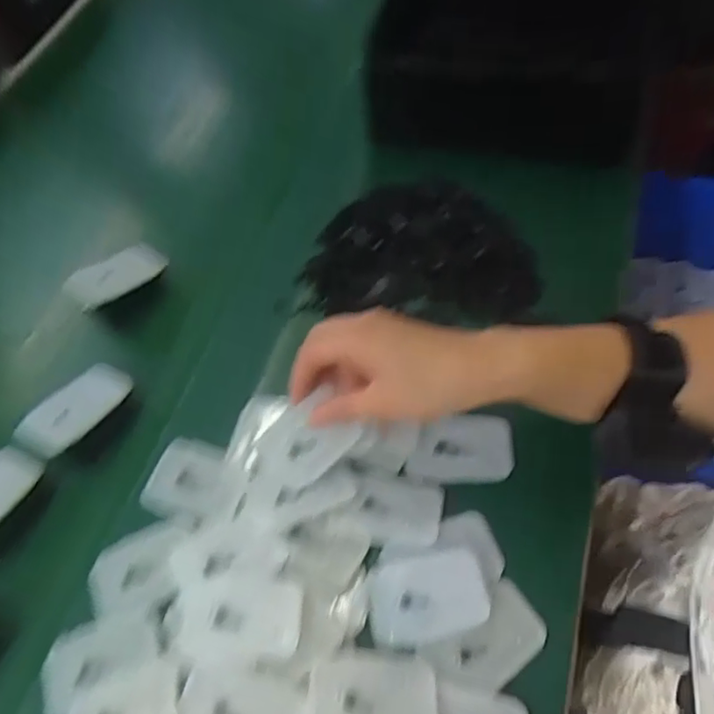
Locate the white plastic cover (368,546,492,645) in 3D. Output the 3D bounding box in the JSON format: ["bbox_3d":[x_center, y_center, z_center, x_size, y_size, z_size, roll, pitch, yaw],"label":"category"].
[{"bbox_3d":[0.042,0.142,0.352,0.068,0.005,0.046,-13,58,-1],"label":"white plastic cover"}]

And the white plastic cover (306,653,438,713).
[{"bbox_3d":[0.009,0.188,0.321,0.069,0.009,0.047,0,59,8],"label":"white plastic cover"}]

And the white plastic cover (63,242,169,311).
[{"bbox_3d":[-0.188,-0.066,0.466,0.035,0.020,0.081,34,49,18],"label":"white plastic cover"}]

